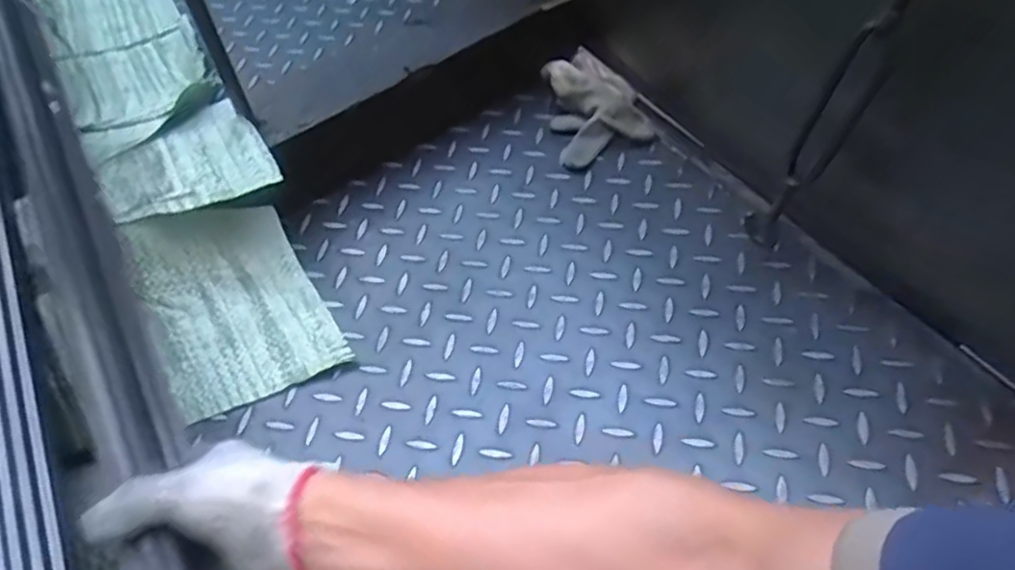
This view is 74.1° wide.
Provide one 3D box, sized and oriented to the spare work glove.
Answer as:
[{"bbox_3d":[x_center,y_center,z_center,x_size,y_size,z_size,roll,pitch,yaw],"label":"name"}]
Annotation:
[{"bbox_3d":[0.096,-0.211,0.758,0.106,0.049,0.169,-12,55,-5],"label":"spare work glove"}]

